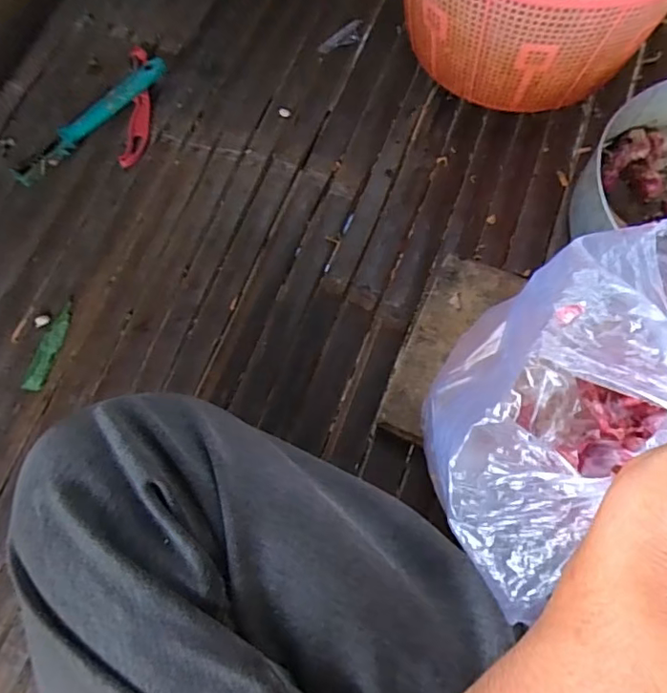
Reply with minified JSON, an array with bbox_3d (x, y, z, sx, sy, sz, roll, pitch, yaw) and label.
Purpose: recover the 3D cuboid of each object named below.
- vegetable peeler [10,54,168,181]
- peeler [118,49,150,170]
[{"bbox_3d":[-0.224,-0.211,0.504,0.170,0.013,0.027,-44,78,-10],"label":"vegetable peeler"},{"bbox_3d":[-0.186,-0.232,0.521,0.026,0.018,0.139,-2,74,1],"label":"peeler"}]

